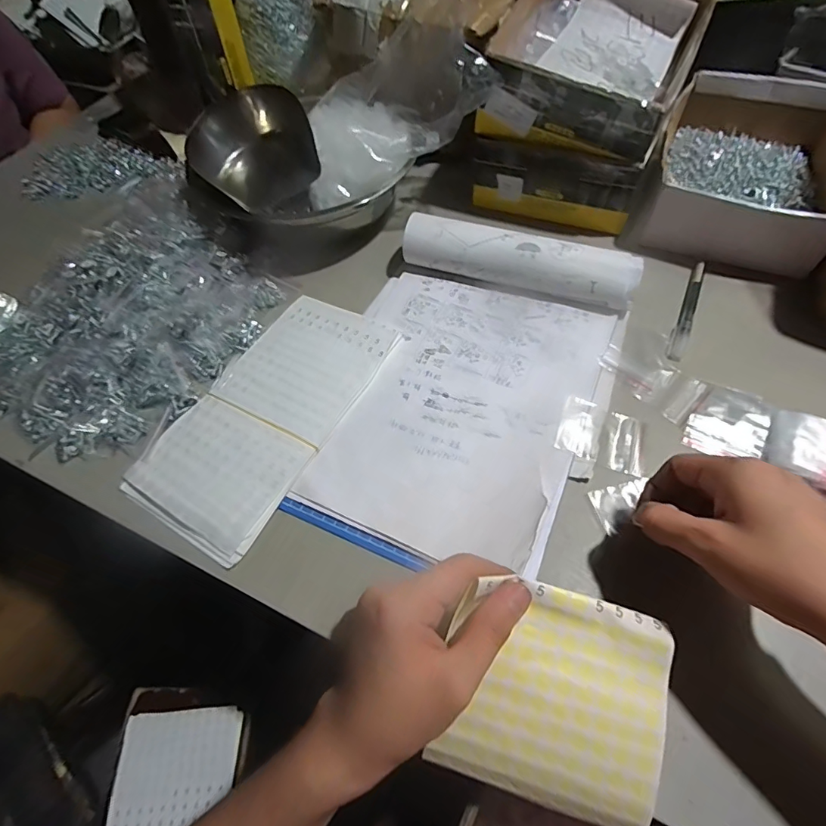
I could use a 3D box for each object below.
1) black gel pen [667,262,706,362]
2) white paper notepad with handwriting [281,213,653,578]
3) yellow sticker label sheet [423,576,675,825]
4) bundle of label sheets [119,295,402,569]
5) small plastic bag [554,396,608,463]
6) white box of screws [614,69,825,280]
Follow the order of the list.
[{"bbox_3d":[0.255,-0.096,0.429,0.015,0.012,0.120,21,62,17],"label":"black gel pen"},{"bbox_3d":[0.041,-0.032,0.379,0.215,0.045,0.304,20,62,16],"label":"white paper notepad with handwriting"},{"bbox_3d":[0.079,0.161,0.260,0.120,0.022,0.115,14,82,5],"label":"yellow sticker label sheet"},{"bbox_3d":[-0.122,-0.006,0.396,0.125,0.008,0.238,25,63,19],"label":"bundle of label sheets"},{"bbox_3d":[0.135,0.011,0.366,0.034,0.004,0.051,18,61,15],"label":"small plastic bag"},{"bbox_3d":[0.356,-0.271,0.497,0.170,0.066,0.269,23,63,18],"label":"white box of screws"}]

